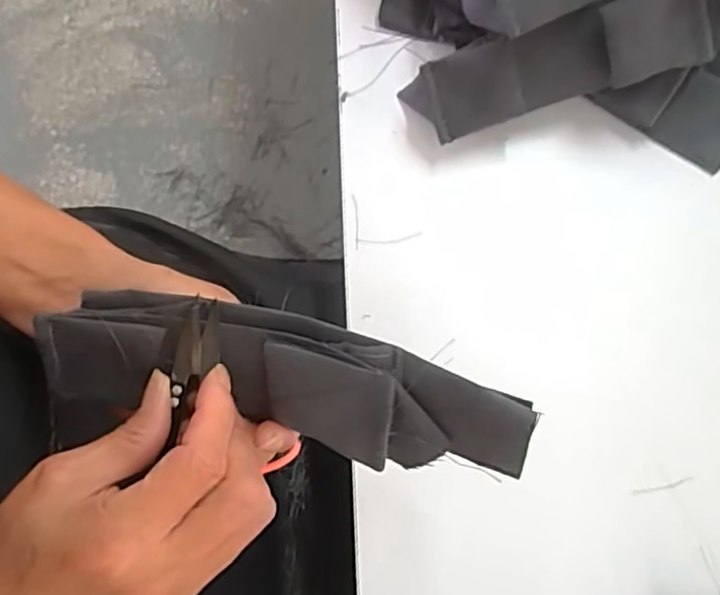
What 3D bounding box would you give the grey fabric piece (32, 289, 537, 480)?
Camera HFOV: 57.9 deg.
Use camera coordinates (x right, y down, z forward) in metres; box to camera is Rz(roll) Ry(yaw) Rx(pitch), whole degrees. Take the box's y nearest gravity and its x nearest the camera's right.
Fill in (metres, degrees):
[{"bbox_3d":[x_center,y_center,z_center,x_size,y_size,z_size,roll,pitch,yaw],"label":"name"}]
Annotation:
[{"bbox_3d":[-0.031,0.035,0.254,0.187,0.026,0.057,7,112,12],"label":"grey fabric piece"}]

